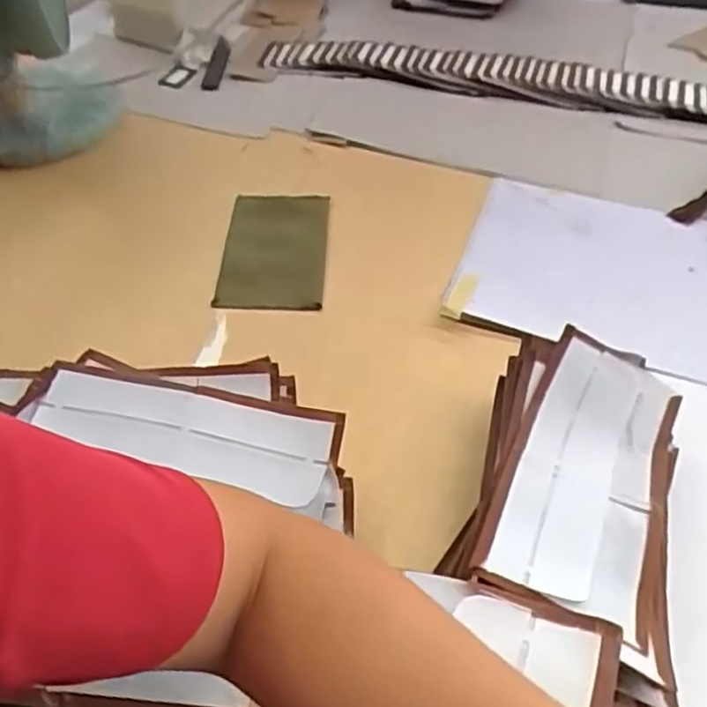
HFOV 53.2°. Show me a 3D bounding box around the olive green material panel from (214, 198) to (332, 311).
[{"bbox_3d":[-0.083,-0.114,0.747,0.108,0.008,0.181,-1,49,1],"label":"olive green material panel"}]

